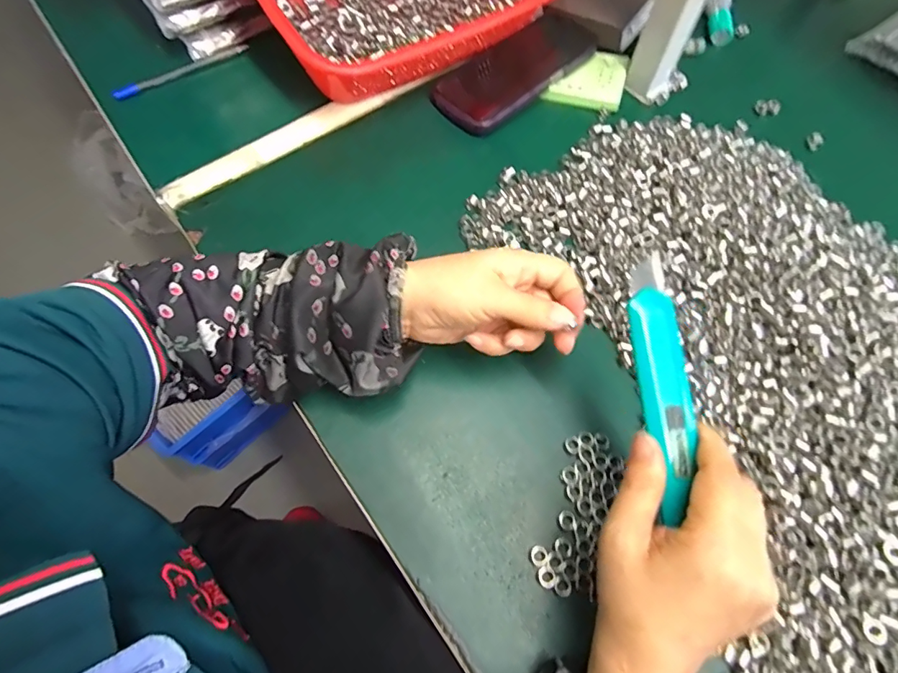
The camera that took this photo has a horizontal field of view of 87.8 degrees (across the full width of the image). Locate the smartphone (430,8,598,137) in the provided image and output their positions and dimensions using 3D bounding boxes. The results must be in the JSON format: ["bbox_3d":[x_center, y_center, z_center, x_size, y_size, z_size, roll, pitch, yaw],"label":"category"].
[{"bbox_3d":[0.061,-0.266,0.459,0.166,0.014,0.087,-41,73,-18],"label":"smartphone"}]

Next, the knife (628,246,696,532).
[{"bbox_3d":[0.111,0.024,0.241,0.024,0.007,0.130,-4,81,-2],"label":"knife"}]

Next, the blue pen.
[{"bbox_3d":[-0.276,-0.276,0.483,0.140,0.013,0.008,-33,70,-13],"label":"blue pen"}]

